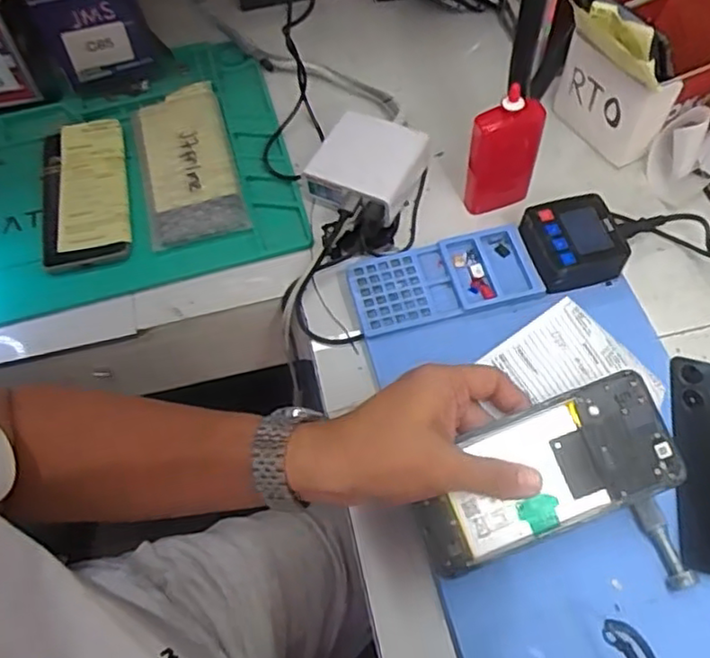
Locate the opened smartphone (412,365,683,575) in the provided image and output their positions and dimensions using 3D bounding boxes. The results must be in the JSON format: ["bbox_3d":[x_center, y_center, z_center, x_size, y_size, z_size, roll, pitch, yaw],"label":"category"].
[{"bbox_3d":[0.114,0.086,0.394,0.160,0.006,0.073,-21,77,-4],"label":"opened smartphone"}]

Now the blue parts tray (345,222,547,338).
[{"bbox_3d":[0.074,-0.040,0.533,0.149,0.015,0.069,-12,60,-6],"label":"blue parts tray"}]

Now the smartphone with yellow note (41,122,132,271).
[{"bbox_3d":[-0.255,-0.130,0.607,0.084,0.008,0.168,-13,60,-7],"label":"smartphone with yellow note"}]

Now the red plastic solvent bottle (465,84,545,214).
[{"bbox_3d":[0.125,-0.144,0.542,0.055,0.117,0.019,-15,61,-8],"label":"red plastic solvent bottle"}]

